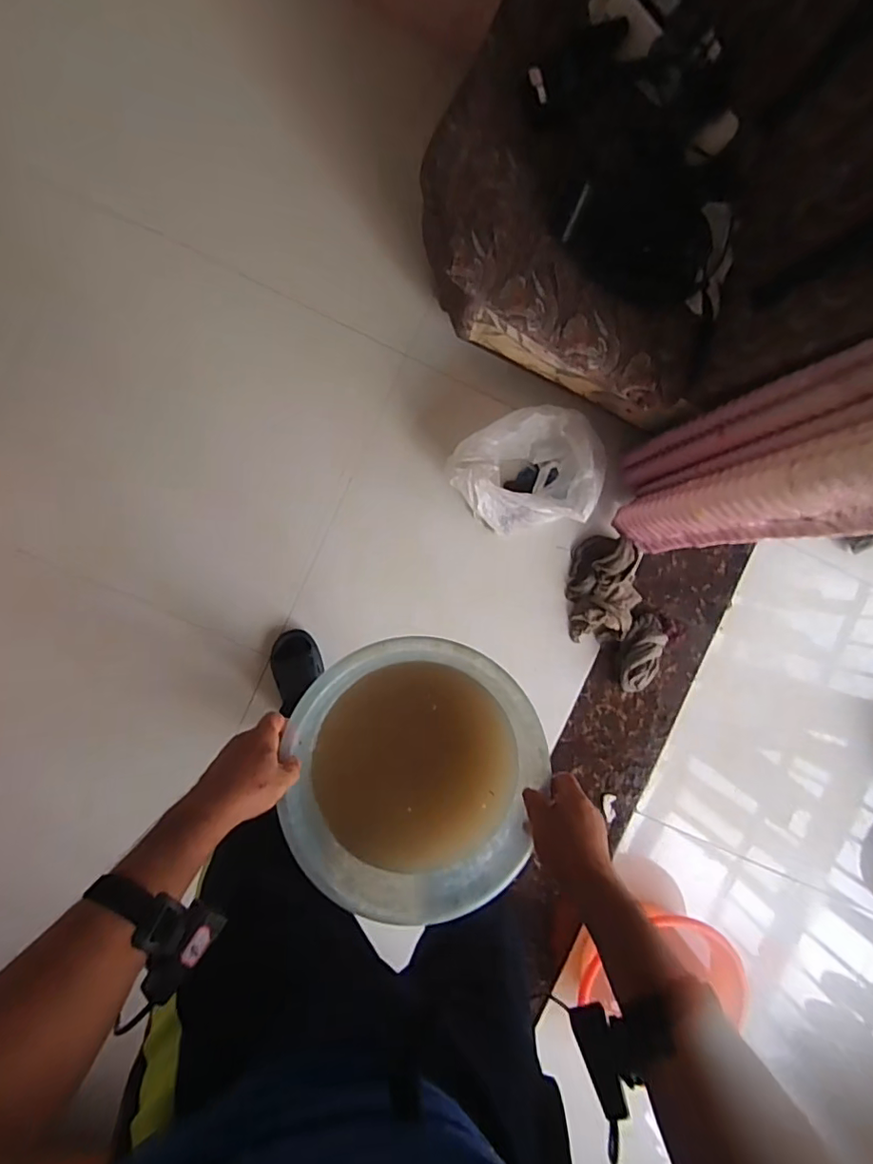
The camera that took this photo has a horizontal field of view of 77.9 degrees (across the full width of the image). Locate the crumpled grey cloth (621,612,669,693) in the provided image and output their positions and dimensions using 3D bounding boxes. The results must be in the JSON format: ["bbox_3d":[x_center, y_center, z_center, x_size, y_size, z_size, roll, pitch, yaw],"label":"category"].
[{"bbox_3d":[0.508,0.179,1.331,0.107,0.061,0.204,13,91,-5],"label":"crumpled grey cloth"}]

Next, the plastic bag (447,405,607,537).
[{"bbox_3d":[0.221,-0.252,1.242,0.371,0.138,0.256,-11,93,-4],"label":"plastic bag"}]

